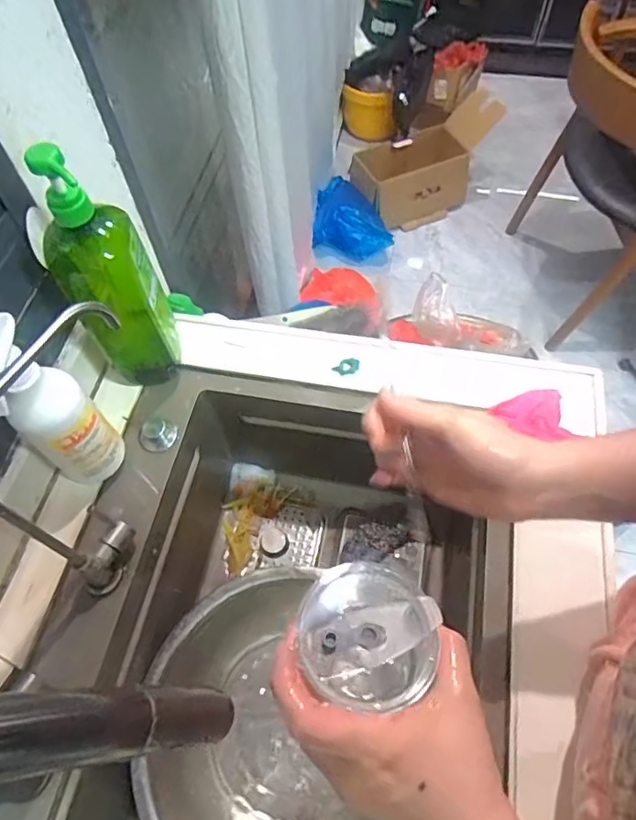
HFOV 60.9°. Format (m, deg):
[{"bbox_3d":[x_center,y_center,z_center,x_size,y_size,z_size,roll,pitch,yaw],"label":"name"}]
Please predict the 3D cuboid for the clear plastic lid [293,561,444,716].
[{"bbox_3d":[0.029,0.135,0.330,0.081,0.019,0.079,-1,61,2],"label":"clear plastic lid"}]

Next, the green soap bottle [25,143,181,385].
[{"bbox_3d":[-0.217,-0.139,0.567,0.091,0.288,0.077,-23,62,-10],"label":"green soap bottle"}]

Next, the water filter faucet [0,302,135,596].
[{"bbox_3d":[-0.210,0.032,0.489,0.040,0.267,0.207,9,62,7],"label":"water filter faucet"}]

